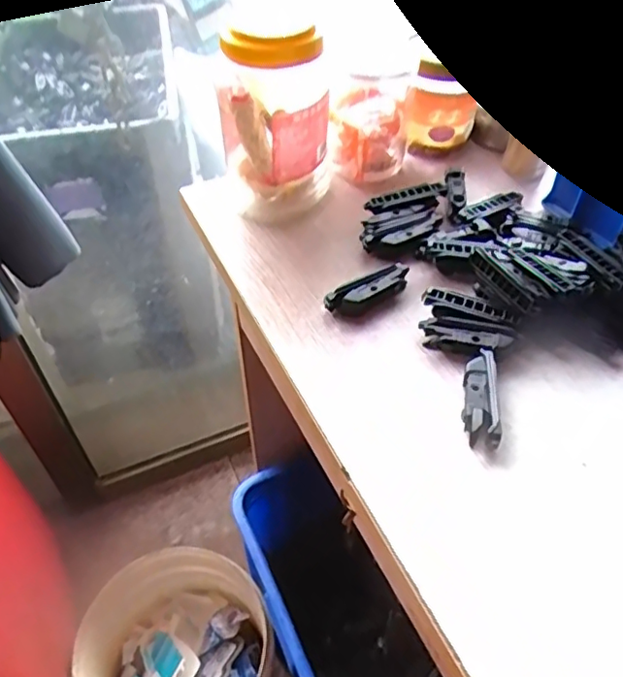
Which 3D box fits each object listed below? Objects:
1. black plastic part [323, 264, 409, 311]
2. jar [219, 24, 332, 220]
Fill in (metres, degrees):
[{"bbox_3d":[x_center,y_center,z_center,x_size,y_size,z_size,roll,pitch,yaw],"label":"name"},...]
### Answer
[{"bbox_3d":[0.047,-0.037,0.491,0.074,0.023,0.020,-24,52,-20],"label":"black plastic part"},{"bbox_3d":[-0.031,-0.195,0.533,0.094,0.162,0.109,1,48,1],"label":"jar"}]

